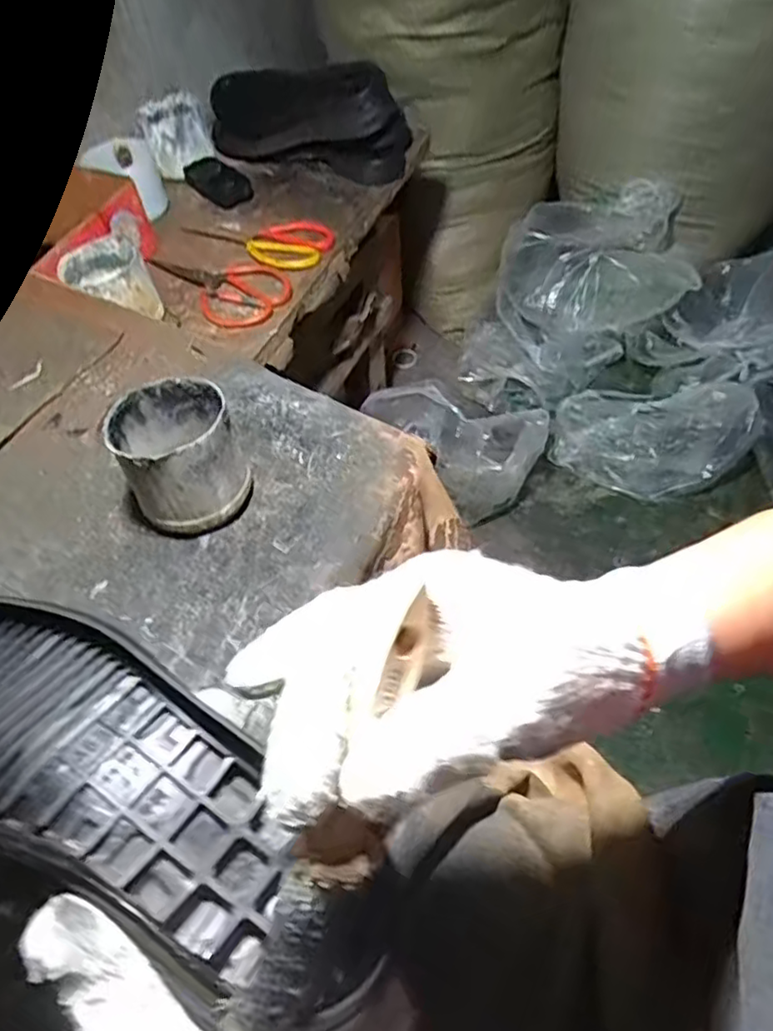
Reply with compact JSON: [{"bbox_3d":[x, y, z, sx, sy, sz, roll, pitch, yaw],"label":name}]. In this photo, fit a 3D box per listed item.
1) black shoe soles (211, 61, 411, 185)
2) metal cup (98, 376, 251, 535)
[{"bbox_3d":[-0.132,-0.563,0.934,0.309,0.106,0.106,13,56,14],"label":"black shoe soles"},{"bbox_3d":[-0.158,-0.050,0.506,0.085,0.076,0.098,-19,54,-9],"label":"metal cup"}]

